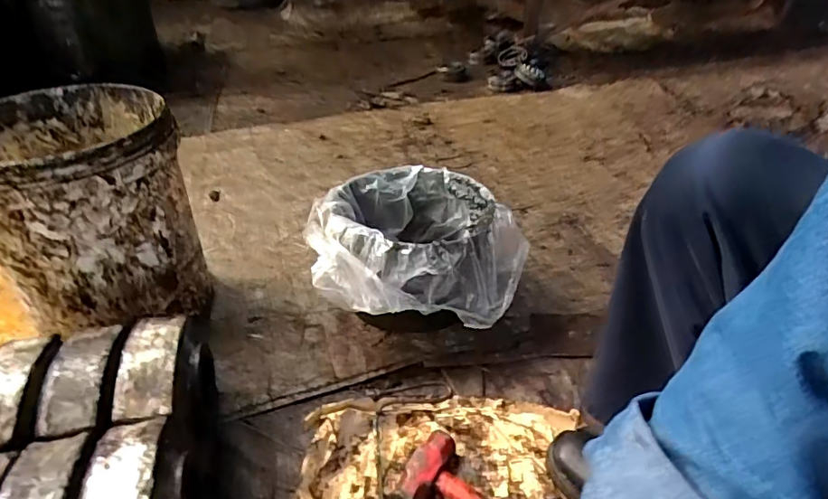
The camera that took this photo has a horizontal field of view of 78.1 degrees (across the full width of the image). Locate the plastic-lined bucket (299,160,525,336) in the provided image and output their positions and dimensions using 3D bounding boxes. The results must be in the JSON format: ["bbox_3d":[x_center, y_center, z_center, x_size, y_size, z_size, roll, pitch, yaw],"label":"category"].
[{"bbox_3d":[0.003,0.013,0.890,0.337,0.202,0.275,3,38,1],"label":"plastic-lined bucket"}]

